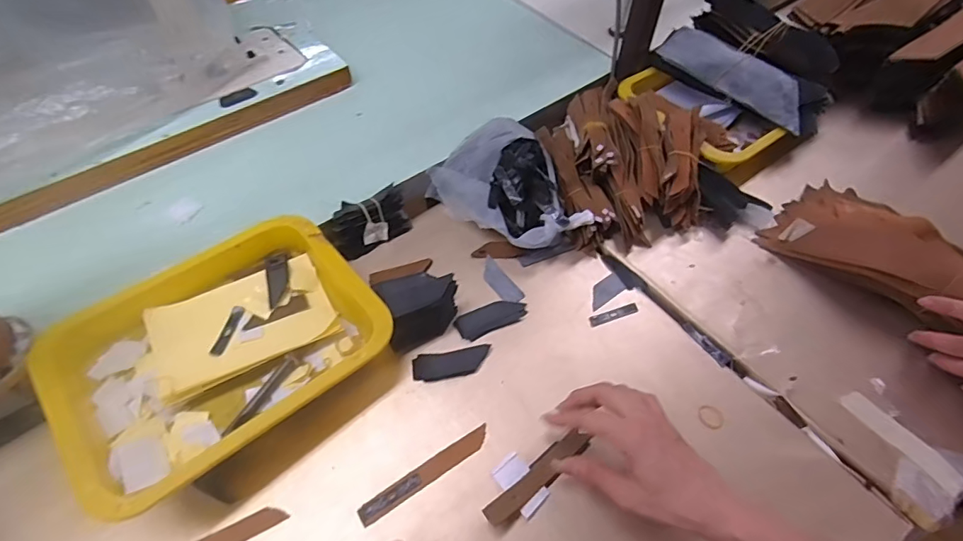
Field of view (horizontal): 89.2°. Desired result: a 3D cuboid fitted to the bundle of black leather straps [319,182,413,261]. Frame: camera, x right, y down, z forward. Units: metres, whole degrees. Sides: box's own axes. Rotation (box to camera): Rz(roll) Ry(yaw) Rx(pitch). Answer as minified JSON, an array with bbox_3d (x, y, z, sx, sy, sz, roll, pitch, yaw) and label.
[{"bbox_3d":[-0.128,-0.055,0.555,0.096,0.042,0.046,-36,63,-23],"label":"bundle of black leather straps"}]

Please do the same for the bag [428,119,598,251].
[{"bbox_3d":[0.027,-0.094,0.550,0.120,0.089,0.159,-23,59,-16],"label":"bag"}]

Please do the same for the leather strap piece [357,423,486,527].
[{"bbox_3d":[-0.047,0.175,0.423,0.124,0.004,0.017,-29,61,-19],"label":"leather strap piece"}]

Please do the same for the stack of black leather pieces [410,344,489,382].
[{"bbox_3d":[-0.029,0.091,0.479,0.077,0.004,0.028,-9,56,-7],"label":"stack of black leather pieces"}]

